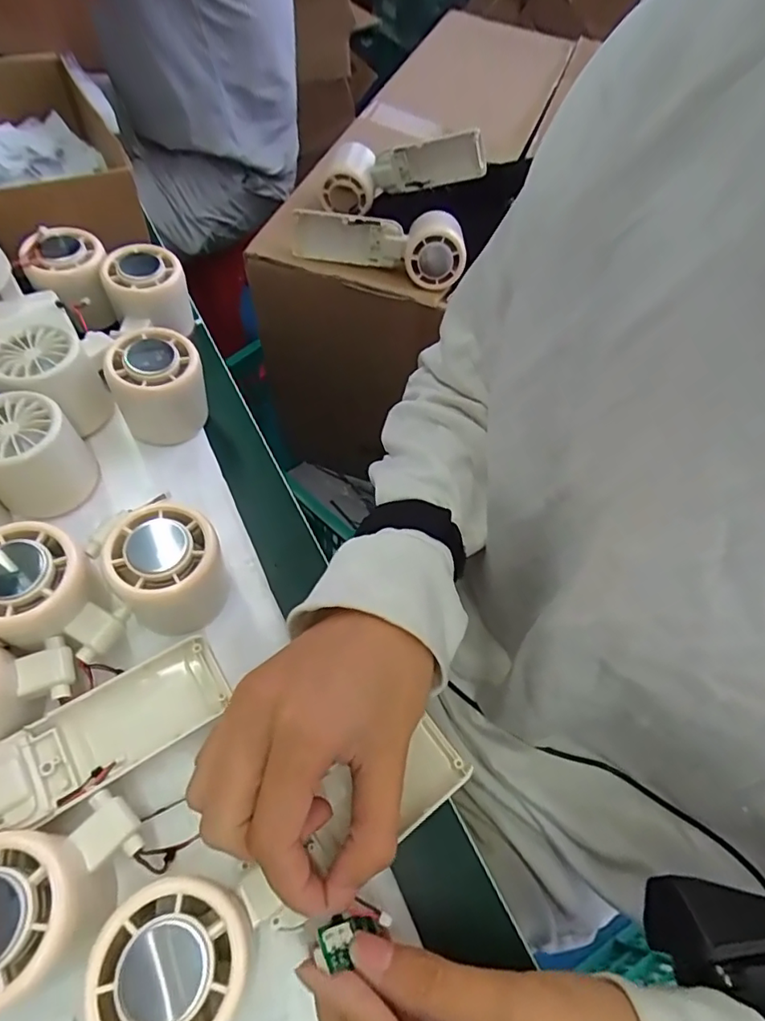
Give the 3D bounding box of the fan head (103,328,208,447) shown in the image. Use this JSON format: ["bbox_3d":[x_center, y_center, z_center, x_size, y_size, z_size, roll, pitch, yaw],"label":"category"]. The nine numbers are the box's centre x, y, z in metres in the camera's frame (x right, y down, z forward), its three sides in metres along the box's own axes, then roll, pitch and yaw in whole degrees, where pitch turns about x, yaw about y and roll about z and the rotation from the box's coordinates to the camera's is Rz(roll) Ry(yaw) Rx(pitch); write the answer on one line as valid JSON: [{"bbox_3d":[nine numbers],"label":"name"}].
[{"bbox_3d":[-0.147,-0.080,0.355,0.053,0.059,0.056,30,61,11],"label":"fan head"}]

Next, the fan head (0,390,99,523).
[{"bbox_3d":[-0.204,-0.031,0.318,0.056,0.055,0.057,-15,62,-15],"label":"fan head"}]

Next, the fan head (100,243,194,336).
[{"bbox_3d":[-0.175,-0.166,0.404,0.056,0.046,0.052,-16,63,-15],"label":"fan head"}]

